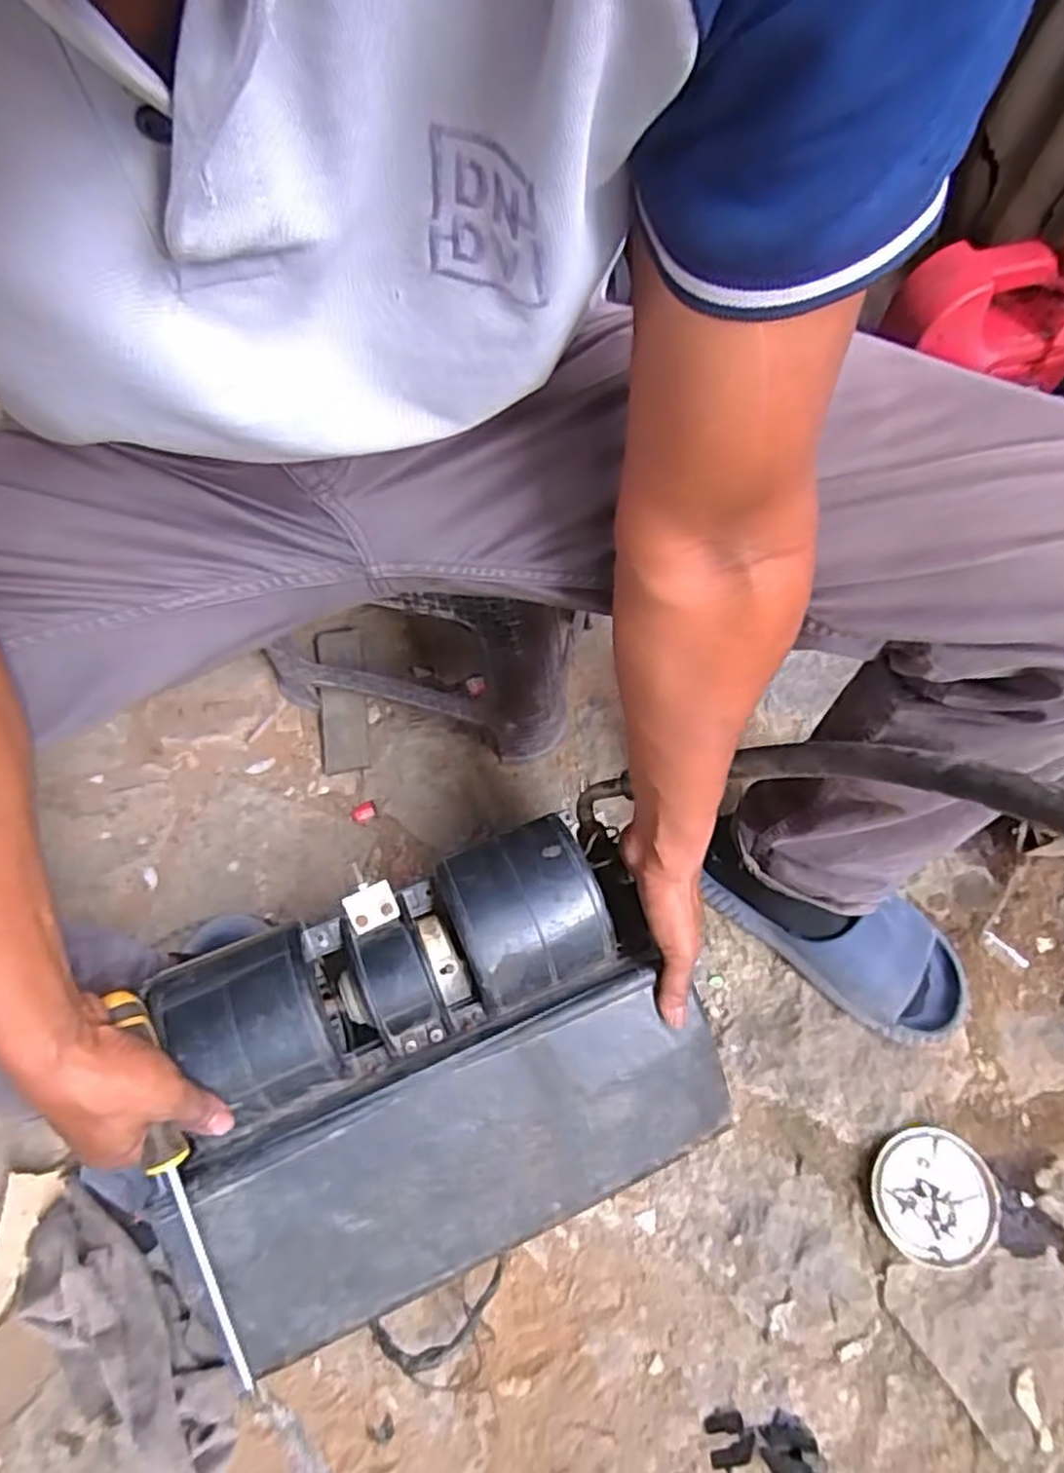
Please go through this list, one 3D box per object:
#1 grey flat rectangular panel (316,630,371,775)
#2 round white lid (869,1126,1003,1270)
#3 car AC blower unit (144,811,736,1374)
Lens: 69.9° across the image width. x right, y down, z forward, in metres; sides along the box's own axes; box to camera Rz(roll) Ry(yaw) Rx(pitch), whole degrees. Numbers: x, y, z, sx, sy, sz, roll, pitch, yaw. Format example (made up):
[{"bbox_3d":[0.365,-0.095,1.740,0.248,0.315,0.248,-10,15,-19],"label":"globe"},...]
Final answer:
[{"bbox_3d":[-0.209,-0.042,0.835,0.048,0.015,0.161,-7,75,-5],"label":"grey flat rectangular panel"},{"bbox_3d":[0.354,0.402,0.666,0.106,0.020,0.103,0,67,-1],"label":"round white lid"},{"bbox_3d":[-0.074,0.243,0.584,0.384,0.140,0.281,-23,97,-12],"label":"car AC blower unit"}]

